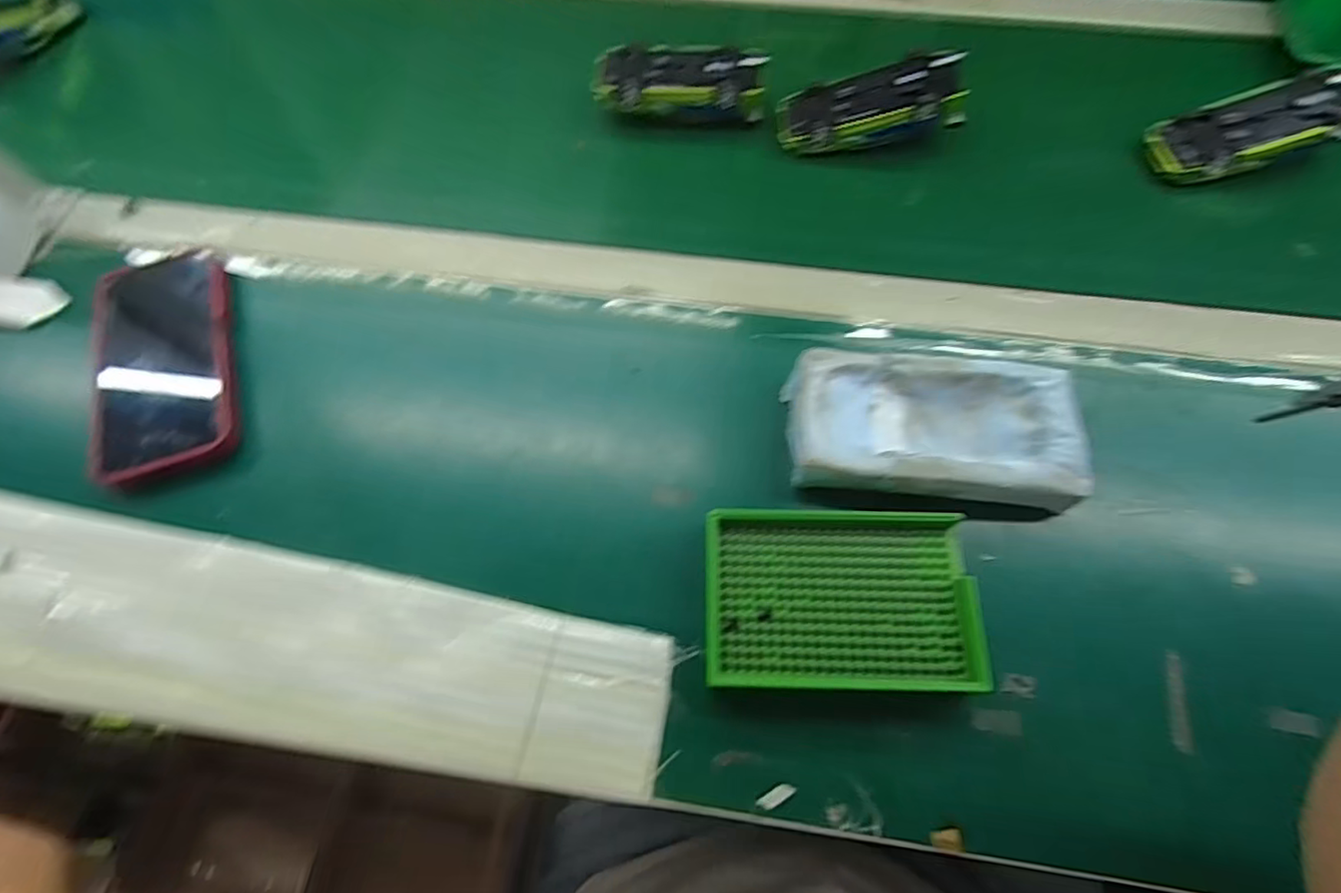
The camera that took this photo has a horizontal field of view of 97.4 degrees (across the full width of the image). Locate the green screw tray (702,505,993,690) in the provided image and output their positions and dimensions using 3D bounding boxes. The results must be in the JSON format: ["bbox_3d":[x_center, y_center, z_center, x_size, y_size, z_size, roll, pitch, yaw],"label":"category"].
[{"bbox_3d":[0.089,0.080,0.318,0.138,0.023,0.091,1,72,2],"label":"green screw tray"}]

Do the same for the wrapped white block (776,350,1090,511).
[{"bbox_3d":[0.153,-0.010,0.350,0.160,0.036,0.085,3,72,2],"label":"wrapped white block"}]

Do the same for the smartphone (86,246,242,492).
[{"bbox_3d":[-0.340,-0.057,0.392,0.089,0.018,0.169,-19,72,-5],"label":"smartphone"}]

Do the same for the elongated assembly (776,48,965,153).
[{"bbox_3d":[0.152,-0.261,0.455,0.133,0.028,0.059,-5,71,17],"label":"elongated assembly"}]

